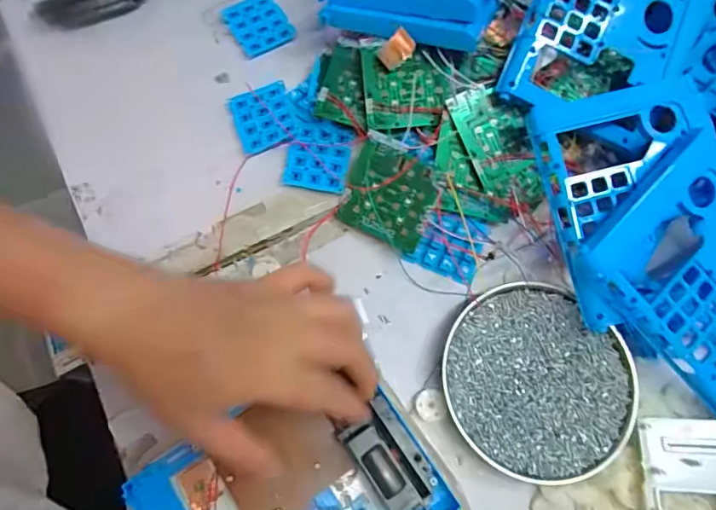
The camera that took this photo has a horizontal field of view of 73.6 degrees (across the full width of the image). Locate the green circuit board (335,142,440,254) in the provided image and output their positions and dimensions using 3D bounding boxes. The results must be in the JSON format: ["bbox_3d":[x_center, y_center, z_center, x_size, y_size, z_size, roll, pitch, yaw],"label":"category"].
[{"bbox_3d":[0.023,-0.045,0.374,0.069,0.006,0.070,26,105,18],"label":"green circuit board"}]

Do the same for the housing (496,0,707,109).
[{"bbox_3d":[0.193,-0.177,0.365,0.131,0.016,0.162,21,93,-8],"label":"housing"}]

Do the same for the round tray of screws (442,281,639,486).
[{"bbox_3d":[0.131,0.090,0.351,0.130,0.018,0.133,0,73,-1],"label":"round tray of screws"}]

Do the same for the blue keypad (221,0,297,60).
[{"bbox_3d":[-0.090,-0.210,0.439,0.050,0.007,0.057,-30,76,-10],"label":"blue keypad"}]

